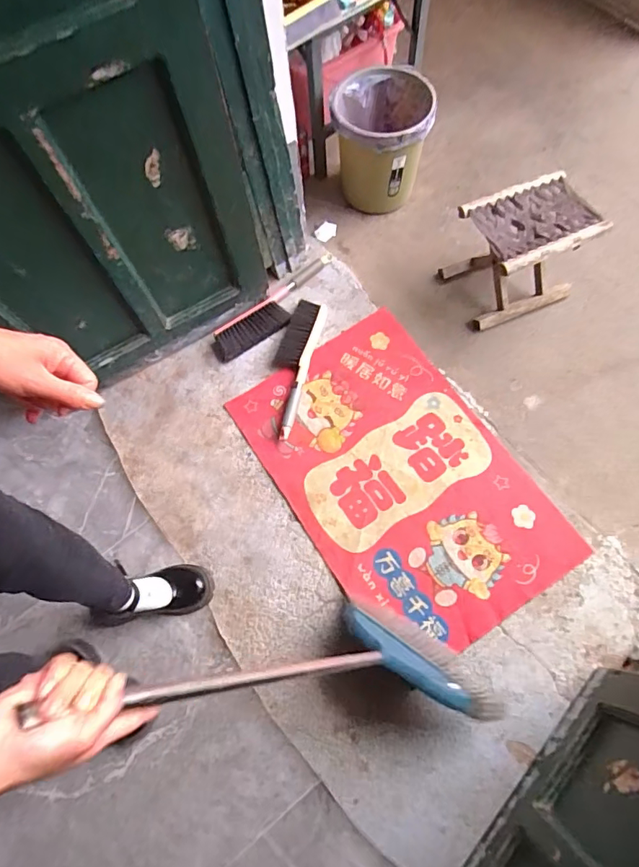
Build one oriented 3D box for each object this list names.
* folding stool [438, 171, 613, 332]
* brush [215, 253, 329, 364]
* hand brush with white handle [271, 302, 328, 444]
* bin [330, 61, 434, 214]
[{"bbox_3d":[0.503,-0.454,1.247,0.285,0.248,0.226,-26,70,-7],"label":"folding stool"},{"bbox_3d":[-0.110,-0.342,1.347,0.422,0.032,0.108,-36,71,-10],"label":"brush"},{"bbox_3d":[-0.074,-0.173,1.260,0.098,0.039,0.378,14,70,8],"label":"hand brush with white handle"},{"bbox_3d":[0.166,-0.801,1.390,0.267,0.286,0.246,3,70,5],"label":"bin"}]

